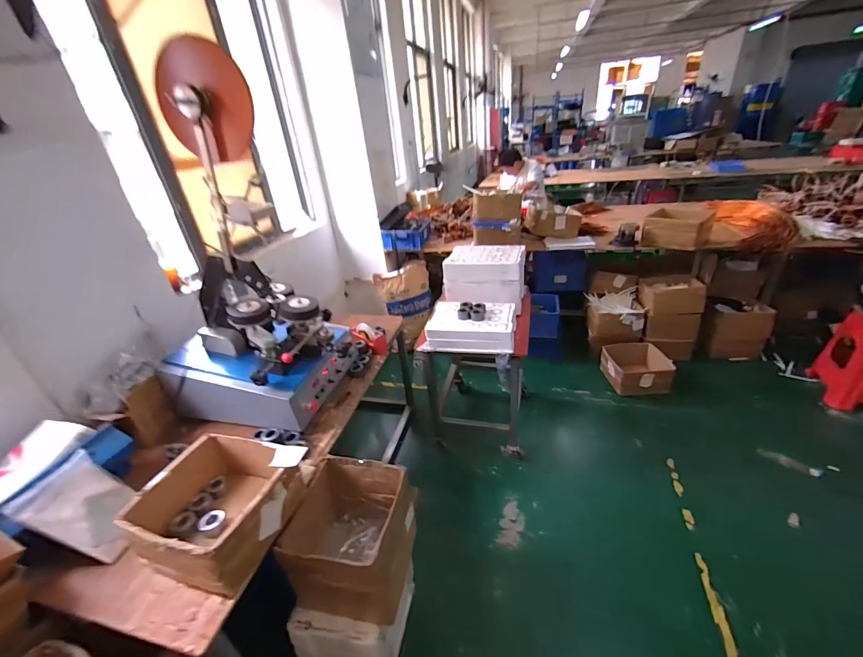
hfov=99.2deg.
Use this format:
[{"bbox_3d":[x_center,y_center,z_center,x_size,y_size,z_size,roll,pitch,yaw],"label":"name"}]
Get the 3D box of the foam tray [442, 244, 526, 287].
[{"bbox_3d":[0.277,-0.336,1.910,0.400,0.118,0.259,1,30,12],"label":"foam tray"}]

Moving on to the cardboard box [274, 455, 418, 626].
[{"bbox_3d":[-0.252,0.644,1.160,0.334,0.317,0.338,2,30,13],"label":"cardboard box"}]

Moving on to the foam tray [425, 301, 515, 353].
[{"bbox_3d":[0.187,-0.009,1.715,0.392,0.138,0.241,3,30,15],"label":"foam tray"}]

